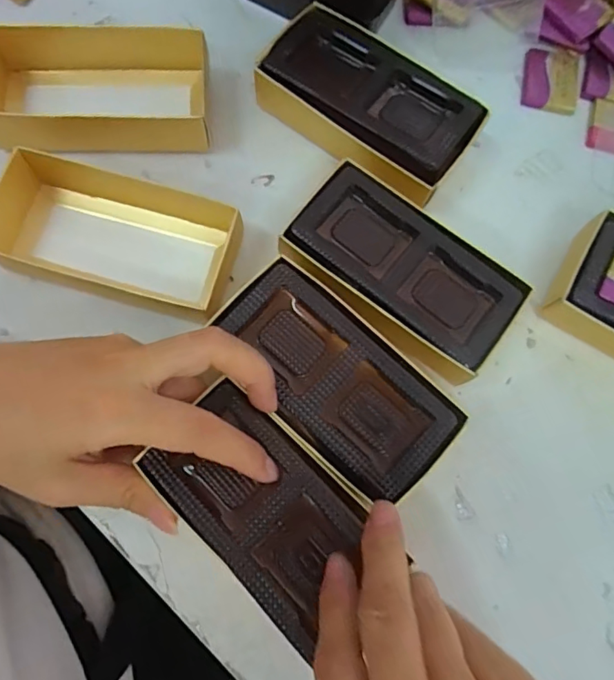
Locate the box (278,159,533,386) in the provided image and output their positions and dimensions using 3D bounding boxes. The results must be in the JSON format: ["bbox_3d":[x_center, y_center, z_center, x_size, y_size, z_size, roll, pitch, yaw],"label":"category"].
[{"bbox_3d":[0.045,-0.033,0.266,0.116,0.035,0.061,37,77,8],"label":"box"}]

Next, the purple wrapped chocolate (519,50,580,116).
[{"bbox_3d":[0.147,-0.156,0.315,0.032,0.005,0.038,8,75,0],"label":"purple wrapped chocolate"}]

